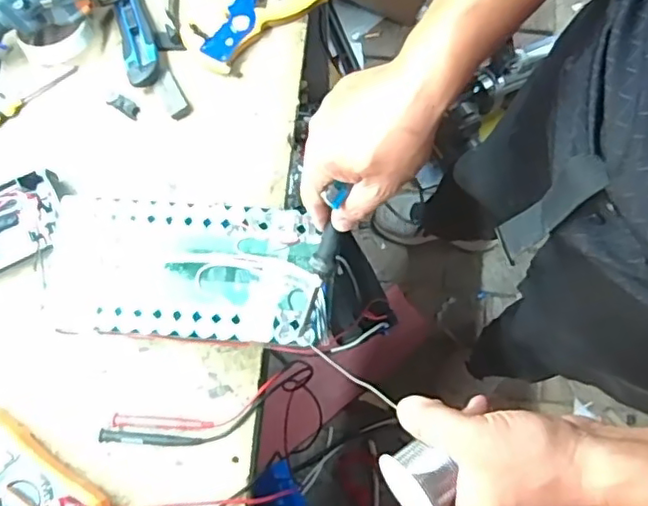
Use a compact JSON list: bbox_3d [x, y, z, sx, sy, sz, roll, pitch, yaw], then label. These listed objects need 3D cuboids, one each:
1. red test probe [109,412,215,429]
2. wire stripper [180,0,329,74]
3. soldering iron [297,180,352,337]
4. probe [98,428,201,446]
[{"bbox_3d":[-0.158,0.165,0.595,0.097,0.006,0.012,2,77,0],"label":"red test probe"},{"bbox_3d":[-0.081,-0.269,0.692,0.162,0.020,0.085,-44,81,-9],"label":"wire stripper"},{"bbox_3d":[0.000,0.007,0.522,0.020,0.153,0.028,17,36,4],"label":"soldering iron"},{"bbox_3d":[-0.172,0.182,0.599,0.098,0.009,0.014,3,77,1],"label":"probe"}]

